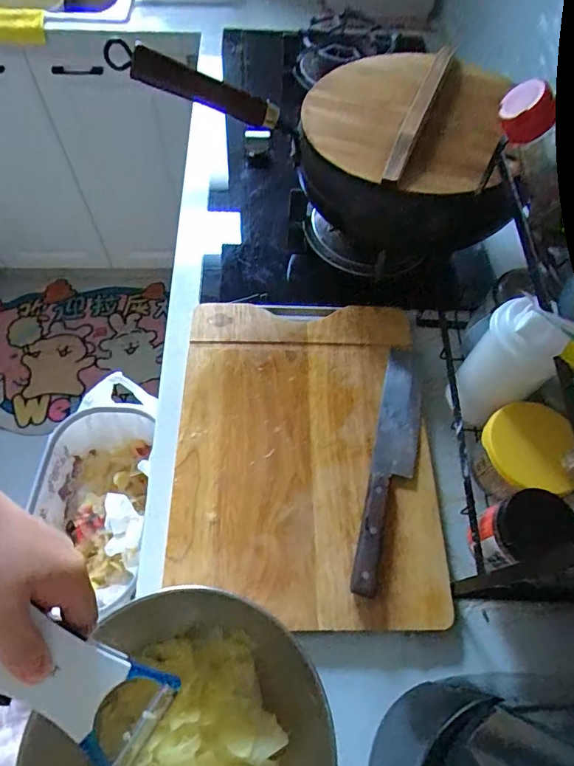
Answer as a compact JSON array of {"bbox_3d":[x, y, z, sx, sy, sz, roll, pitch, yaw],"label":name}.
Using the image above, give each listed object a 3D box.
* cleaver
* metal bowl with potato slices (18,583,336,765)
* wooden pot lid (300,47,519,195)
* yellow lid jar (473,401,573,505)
[{"bbox_3d":[0.119,0.080,0.517,0.046,0.021,0.289,14,62,5],"label":"cleaver"},{"bbox_3d":[-0.096,0.304,0.395,0.255,0.065,0.230,-12,63,-9],"label":"metal bowl with potato slices"},{"bbox_3d":[0.131,-0.301,0.538,0.221,0.050,0.266,11,62,3],"label":"wooden pot lid"},{"bbox_3d":[0.233,0.073,0.476,0.083,0.074,0.081,1,62,-2],"label":"yellow lid jar"}]

